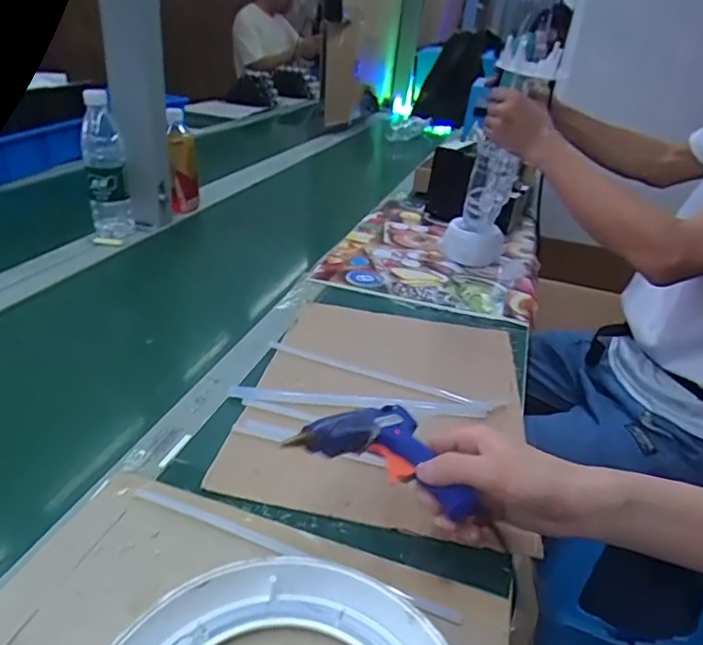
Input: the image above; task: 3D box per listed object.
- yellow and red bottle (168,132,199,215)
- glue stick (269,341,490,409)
[{"bbox_3d":[-0.313,-0.278,1.024,0.049,0.141,0.041,-1,30,-13],"label":"yellow and red bottle"},{"bbox_3d":[0.025,0.057,0.620,0.257,0.012,0.013,15,30,15],"label":"glue stick"}]

